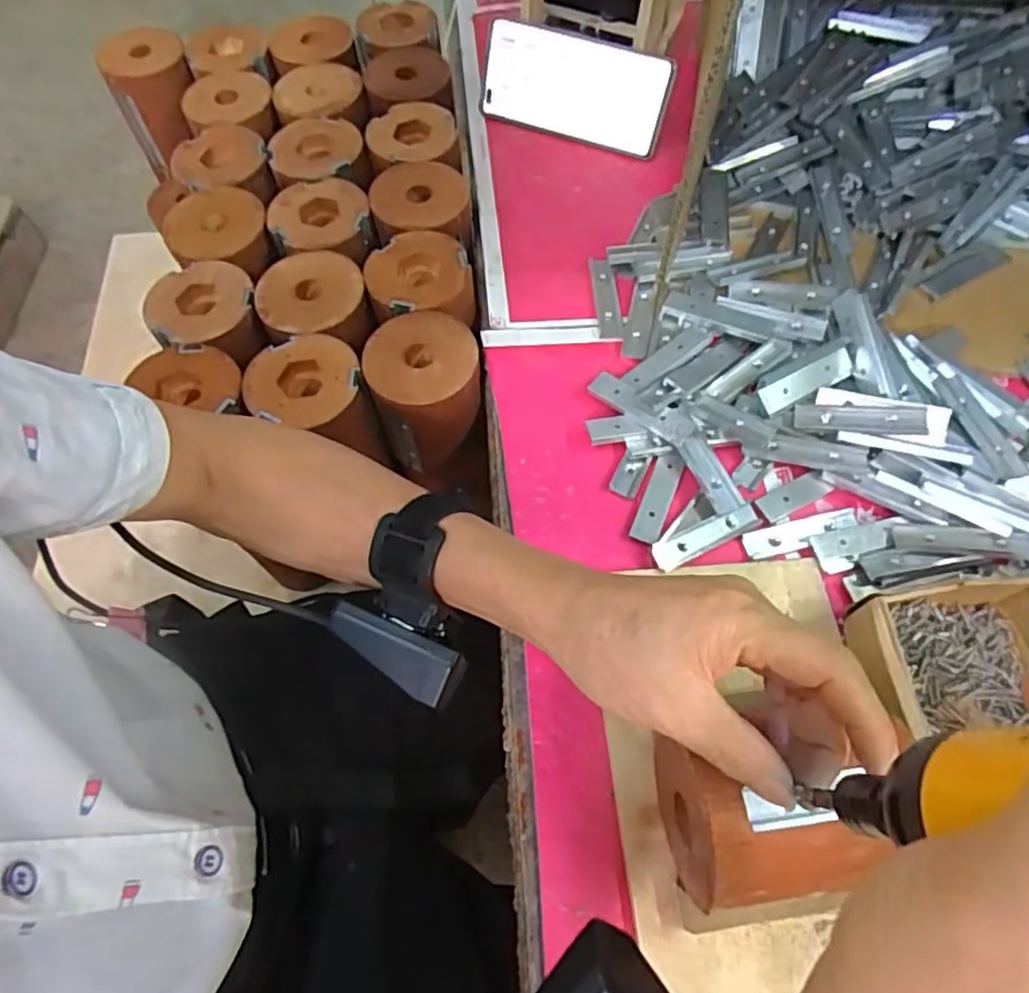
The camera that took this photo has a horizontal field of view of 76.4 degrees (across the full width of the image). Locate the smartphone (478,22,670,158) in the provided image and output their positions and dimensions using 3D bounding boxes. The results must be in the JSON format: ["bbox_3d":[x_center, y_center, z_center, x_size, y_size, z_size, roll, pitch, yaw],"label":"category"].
[{"bbox_3d":[0.050,-0.352,0.566,0.162,0.076,0.012,19,43,7],"label":"smartphone"}]

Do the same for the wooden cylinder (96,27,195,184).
[{"bbox_3d":[-0.337,-0.375,0.641,0.080,0.135,0.068,-32,67,-14],"label":"wooden cylinder"}]

